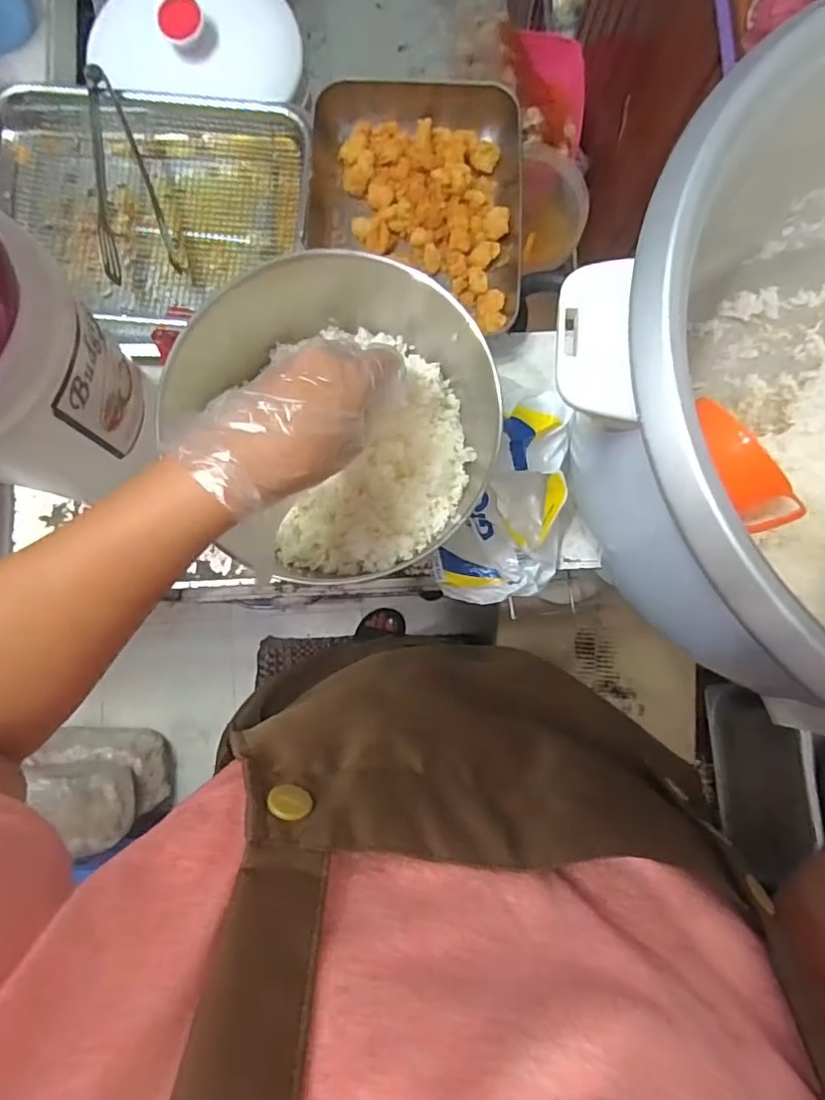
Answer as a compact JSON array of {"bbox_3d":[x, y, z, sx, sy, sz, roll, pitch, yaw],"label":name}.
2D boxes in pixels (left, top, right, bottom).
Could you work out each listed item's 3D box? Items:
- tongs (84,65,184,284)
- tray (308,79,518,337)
[{"bbox_3d":[-0.267,-0.339,0.518,0.064,0.037,0.171,-13,97,5],"label":"tongs"},{"bbox_3d":[0.004,-0.335,0.536,0.191,0.049,0.233,2,84,0],"label":"tray"}]

